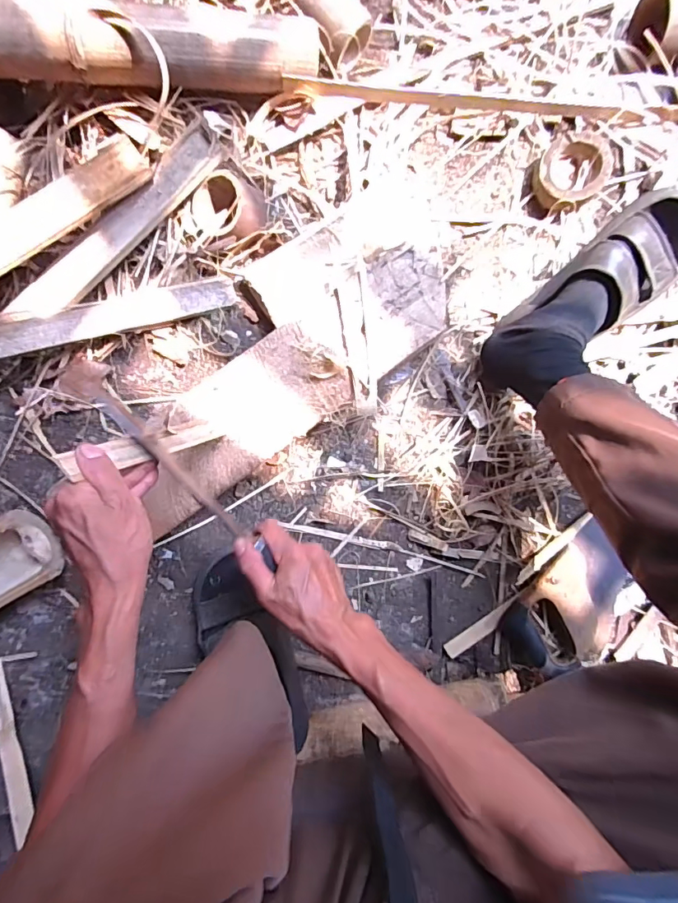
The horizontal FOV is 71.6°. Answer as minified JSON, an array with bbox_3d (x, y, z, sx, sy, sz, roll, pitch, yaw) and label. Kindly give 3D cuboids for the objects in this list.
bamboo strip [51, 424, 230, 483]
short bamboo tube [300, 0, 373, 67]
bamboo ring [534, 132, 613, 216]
[{"bbox_3d":[-0.169,-0.006,0.446,0.010,0.222,0.022,-28,90,19],"label":"bamboo strip"},{"bbox_3d":[-0.004,-0.547,0.599,0.062,0.050,0.097,-38,91,-3],"label":"short bamboo tube"},{"bbox_3d":[0.306,-0.368,0.615,0.112,0.033,0.086,-38,91,-3],"label":"bamboo ring"}]

